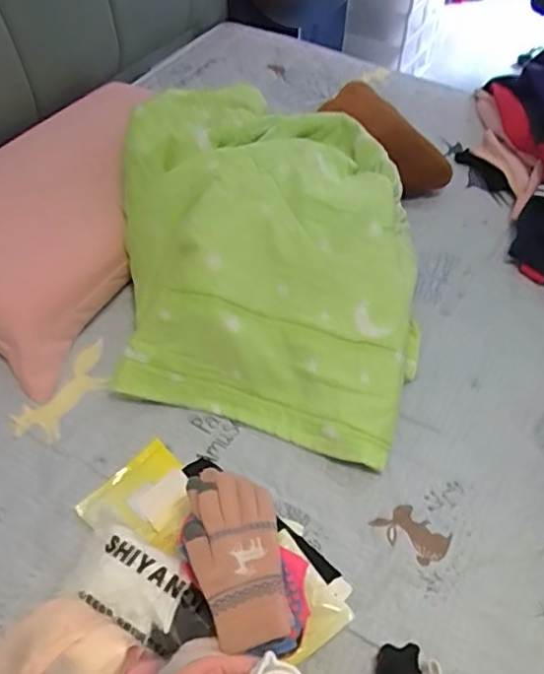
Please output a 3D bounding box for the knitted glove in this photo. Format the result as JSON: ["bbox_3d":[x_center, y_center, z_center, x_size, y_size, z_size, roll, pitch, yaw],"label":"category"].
[{"bbox_3d":[-0.043,0.242,0.660,0.101,0.025,0.197,-6,52,-6],"label":"knitted glove"}]

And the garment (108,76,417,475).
[{"bbox_3d":[-0.009,-0.143,0.984,0.497,0.185,0.690,1,51,0],"label":"garment"}]

